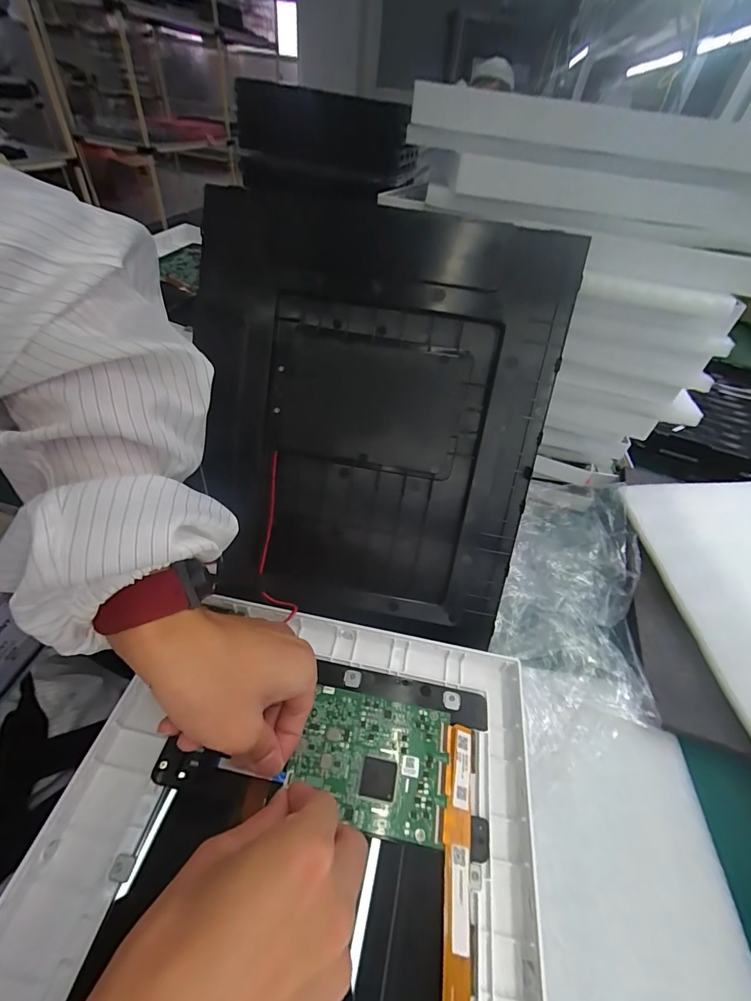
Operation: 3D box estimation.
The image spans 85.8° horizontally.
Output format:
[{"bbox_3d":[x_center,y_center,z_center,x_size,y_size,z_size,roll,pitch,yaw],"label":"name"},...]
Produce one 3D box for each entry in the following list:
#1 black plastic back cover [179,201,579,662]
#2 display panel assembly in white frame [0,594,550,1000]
[{"bbox_3d":[-0.011,-0.048,0.286,0.243,0.275,0.032,10,14,1],"label":"black plastic back cover"},{"bbox_3d":[-0.046,0.202,0.199,0.252,0.029,0.302,10,48,4],"label":"display panel assembly in white frame"}]

